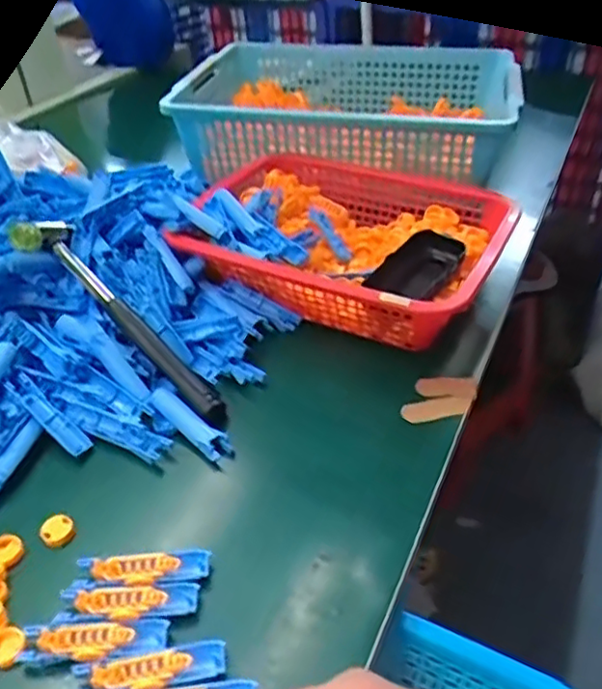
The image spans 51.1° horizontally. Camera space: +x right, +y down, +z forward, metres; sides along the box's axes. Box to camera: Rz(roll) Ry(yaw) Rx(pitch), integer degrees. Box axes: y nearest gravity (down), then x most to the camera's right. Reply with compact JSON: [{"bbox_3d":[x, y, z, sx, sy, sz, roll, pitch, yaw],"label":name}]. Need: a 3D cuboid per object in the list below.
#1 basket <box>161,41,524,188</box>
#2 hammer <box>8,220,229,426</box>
[{"bbox_3d":[0.044,-0.275,0.703,0.370,0.085,0.226,13,42,20],"label":"basket"},{"bbox_3d":[-0.141,-0.023,0.495,0.239,0.019,0.046,42,55,16],"label":"hammer"}]

